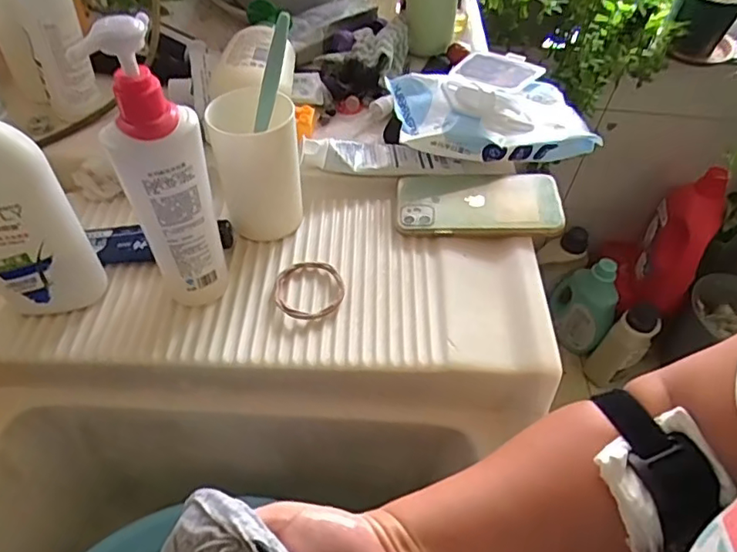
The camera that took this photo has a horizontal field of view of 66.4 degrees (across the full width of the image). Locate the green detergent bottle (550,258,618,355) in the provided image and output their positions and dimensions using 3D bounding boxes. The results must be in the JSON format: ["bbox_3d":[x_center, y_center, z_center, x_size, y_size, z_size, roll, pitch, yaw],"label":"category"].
[{"bbox_3d":[0.614,0.067,1.583,0.092,0.301,0.187,-17,54,-20],"label":"green detergent bottle"}]

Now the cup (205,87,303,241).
[{"bbox_3d":[-0.094,-0.098,0.479,0.068,0.114,0.064,3,50,-4],"label":"cup"}]

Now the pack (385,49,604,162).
[{"bbox_3d":[0.133,-0.177,0.575,0.205,0.076,0.117,-4,50,-9],"label":"pack"}]

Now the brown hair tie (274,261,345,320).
[{"bbox_3d":[-0.050,0.011,0.466,0.057,0.007,0.060,3,50,-4],"label":"brown hair tie"}]

